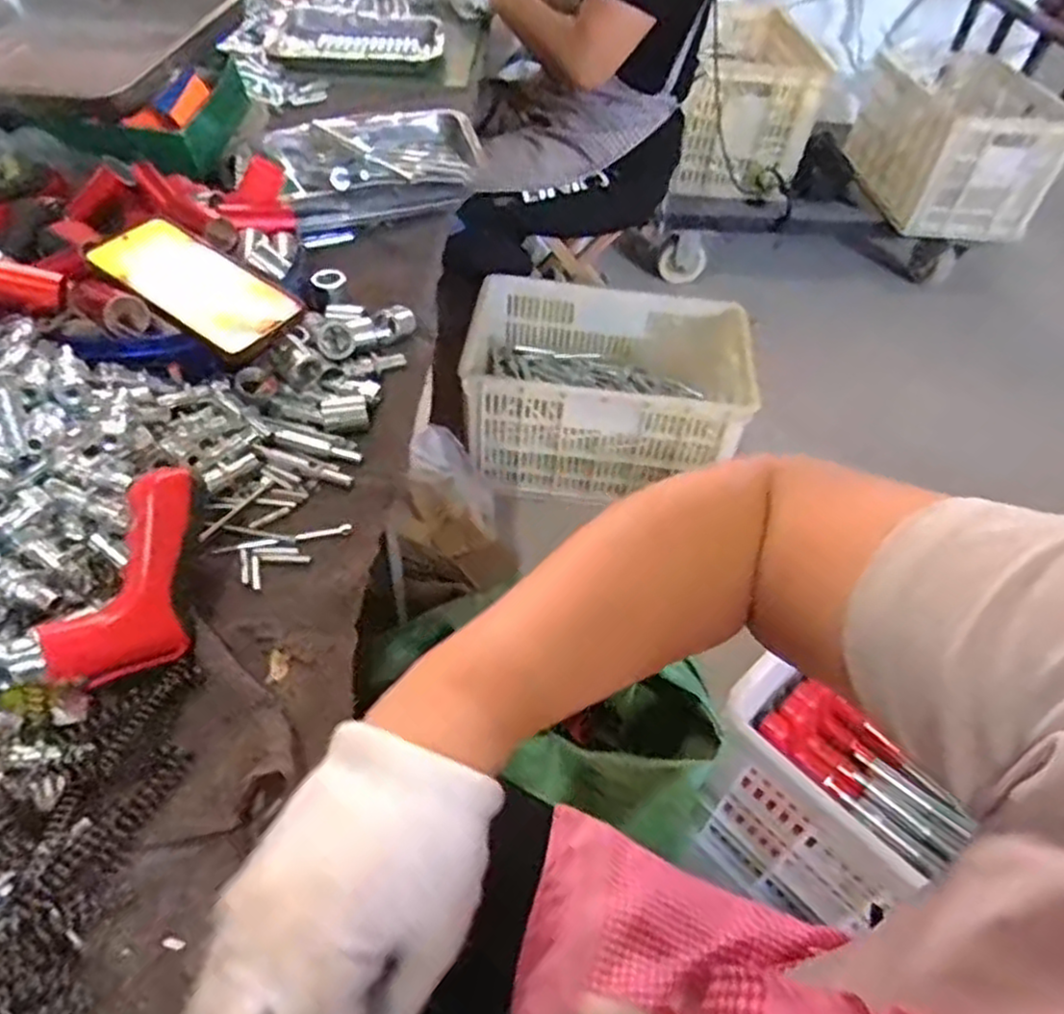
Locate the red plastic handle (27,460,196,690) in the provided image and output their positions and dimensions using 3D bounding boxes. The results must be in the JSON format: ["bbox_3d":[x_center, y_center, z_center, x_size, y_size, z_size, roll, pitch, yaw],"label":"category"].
[{"bbox_3d":[-0.218,0.035,0.411,0.055,0.042,0.127,7,63,0],"label":"red plastic handle"}]

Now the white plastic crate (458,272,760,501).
[{"bbox_3d":[0.120,-0.208,1.315,0.485,0.229,0.322,8,47,1],"label":"white plastic crate"}]

